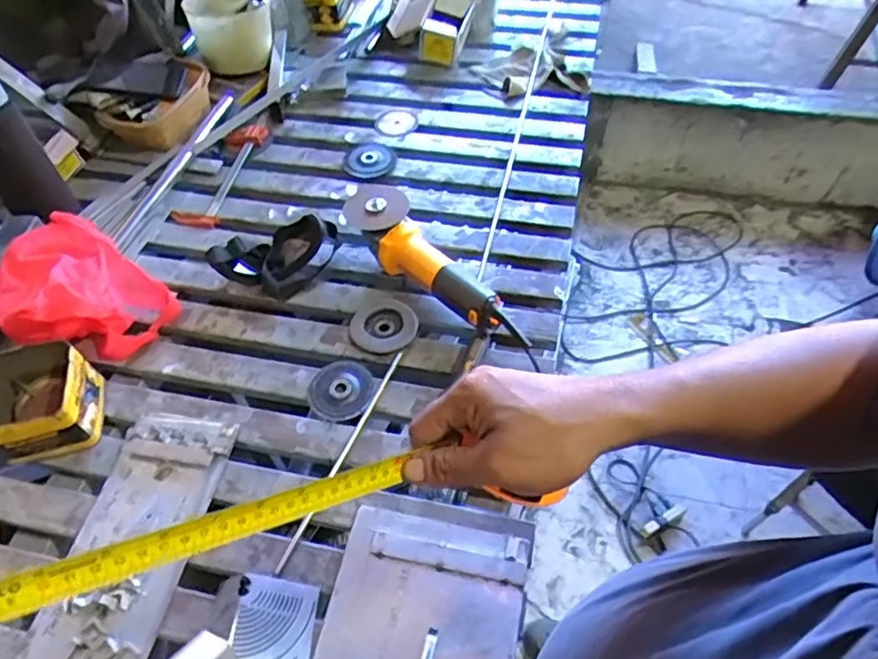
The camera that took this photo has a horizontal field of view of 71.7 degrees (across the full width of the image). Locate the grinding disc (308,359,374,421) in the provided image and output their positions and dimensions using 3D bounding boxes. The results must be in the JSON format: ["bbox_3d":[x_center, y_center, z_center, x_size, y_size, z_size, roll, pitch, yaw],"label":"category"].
[{"bbox_3d":[-0.131,0.080,0.822,0.080,0.017,0.089,30,60,22],"label":"grinding disc"}]

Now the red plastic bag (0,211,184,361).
[{"bbox_3d":[-0.513,-0.048,0.865,0.185,0.116,0.183,30,61,22],"label":"red plastic bag"}]

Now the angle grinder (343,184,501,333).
[{"bbox_3d":[-0.023,-0.097,0.894,0.075,0.098,0.293,-32,58,-19],"label":"angle grinder"}]

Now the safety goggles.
[{"bbox_3d":[-0.246,-0.108,0.937,0.191,0.107,0.099,-25,55,-31],"label":"safety goggles"}]

